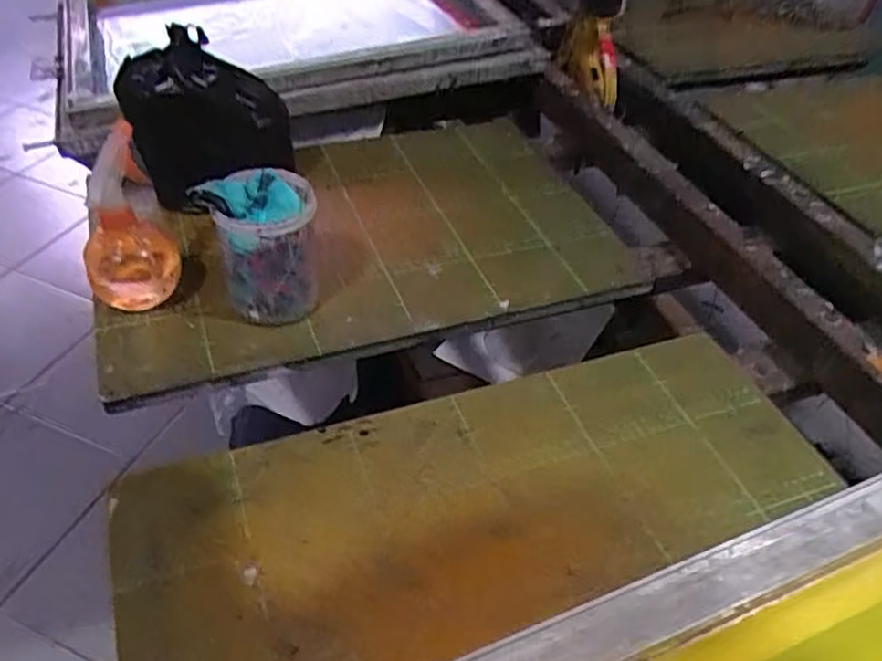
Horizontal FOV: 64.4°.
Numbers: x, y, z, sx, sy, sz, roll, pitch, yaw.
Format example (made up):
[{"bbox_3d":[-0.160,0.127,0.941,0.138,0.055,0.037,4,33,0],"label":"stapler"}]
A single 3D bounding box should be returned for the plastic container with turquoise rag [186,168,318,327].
[{"bbox_3d":[-0.168,-0.081,0.690,0.098,0.129,0.090,13,44,8],"label":"plastic container with turquoise rag"}]

